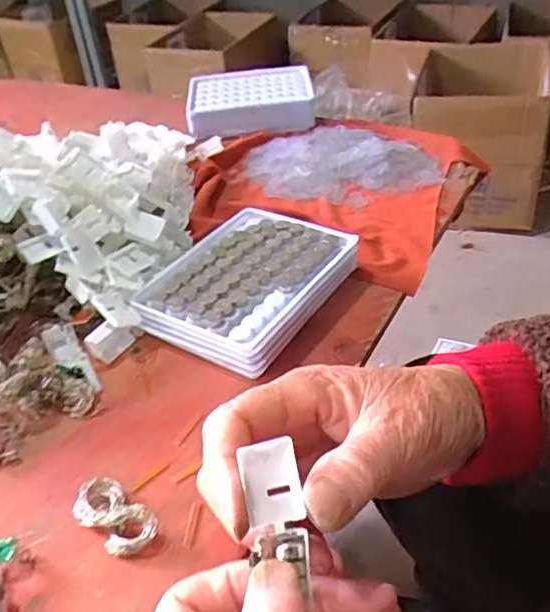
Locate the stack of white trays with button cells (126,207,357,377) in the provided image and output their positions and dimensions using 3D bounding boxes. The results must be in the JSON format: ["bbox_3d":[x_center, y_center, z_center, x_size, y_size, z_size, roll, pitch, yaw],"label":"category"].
[{"bbox_3d":[-0.018,-0.014,0.384,0.102,0.030,0.134,18,44,28],"label":"stack of white trays with button cells"}]

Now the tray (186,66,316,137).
[{"bbox_3d":[-0.026,-0.223,0.634,0.131,0.035,0.096,-3,39,2],"label":"tray"}]

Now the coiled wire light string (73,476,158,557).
[{"bbox_3d":[-0.073,0.096,0.267,0.023,0.012,0.045,-35,46,-31],"label":"coiled wire light string"}]

